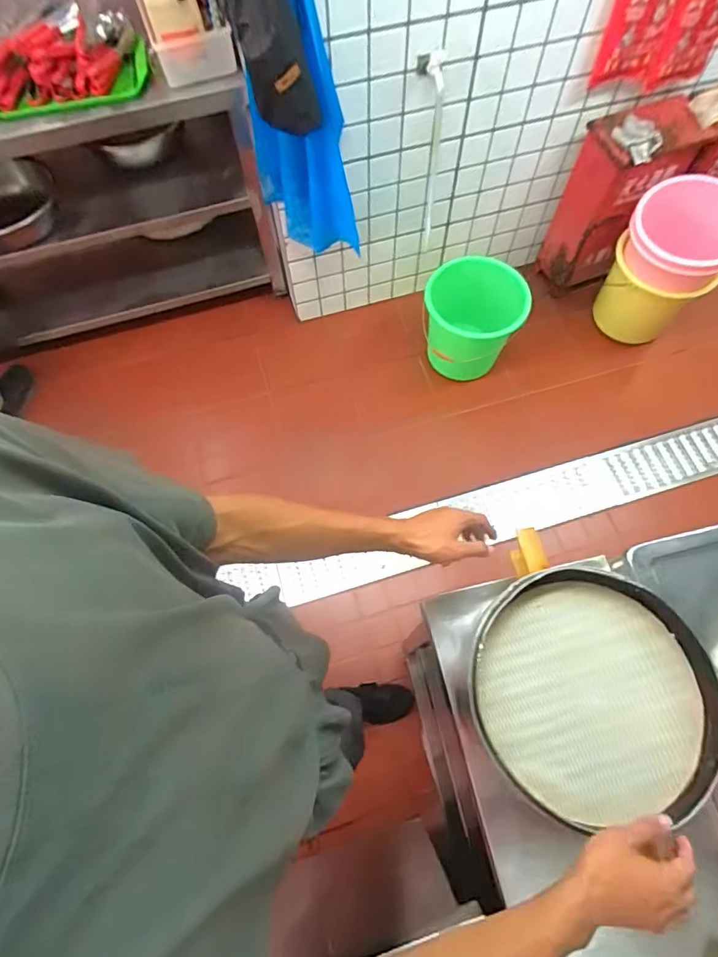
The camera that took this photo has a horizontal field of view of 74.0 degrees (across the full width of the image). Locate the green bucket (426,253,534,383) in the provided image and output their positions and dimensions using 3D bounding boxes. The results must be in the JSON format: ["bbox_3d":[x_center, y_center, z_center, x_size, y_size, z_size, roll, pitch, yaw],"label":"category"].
[{"bbox_3d":[0.392,-0.555,1.676,0.314,0.323,0.262,6,67,4],"label":"green bucket"}]

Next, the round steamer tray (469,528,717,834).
[{"bbox_3d":[0.281,0.251,0.577,0.284,0.046,0.278,0,67,1],"label":"round steamer tray"}]

